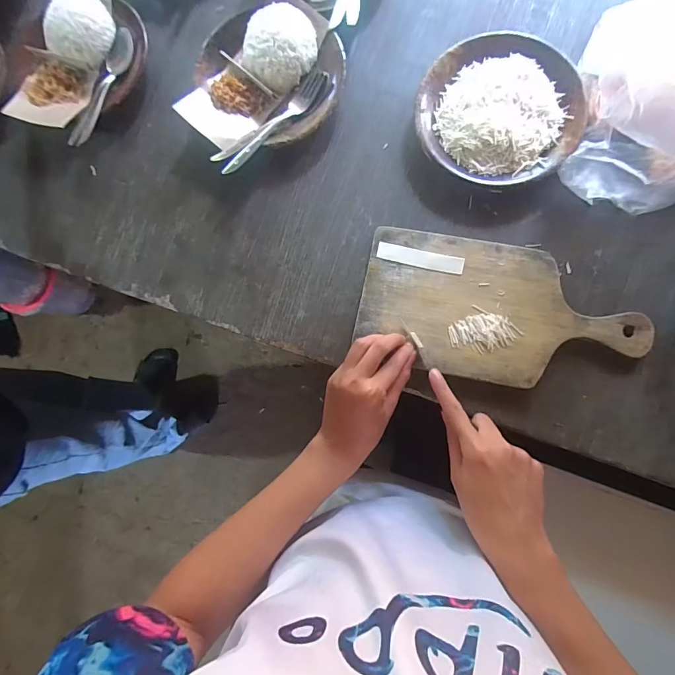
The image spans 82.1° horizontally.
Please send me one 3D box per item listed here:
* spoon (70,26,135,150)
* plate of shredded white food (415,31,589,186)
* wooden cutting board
[{"bbox_3d":[-0.318,-0.336,0.515,0.031,0.019,0.173,24,90,8],"label":"spoon"},{"bbox_3d":[0.191,-0.270,0.460,0.184,0.037,0.175,2,87,7],"label":"plate of shredded white food"},{"bbox_3d":[0.182,-0.030,0.448,0.305,0.021,0.156,11,88,7],"label":"wooden cutting board"}]

